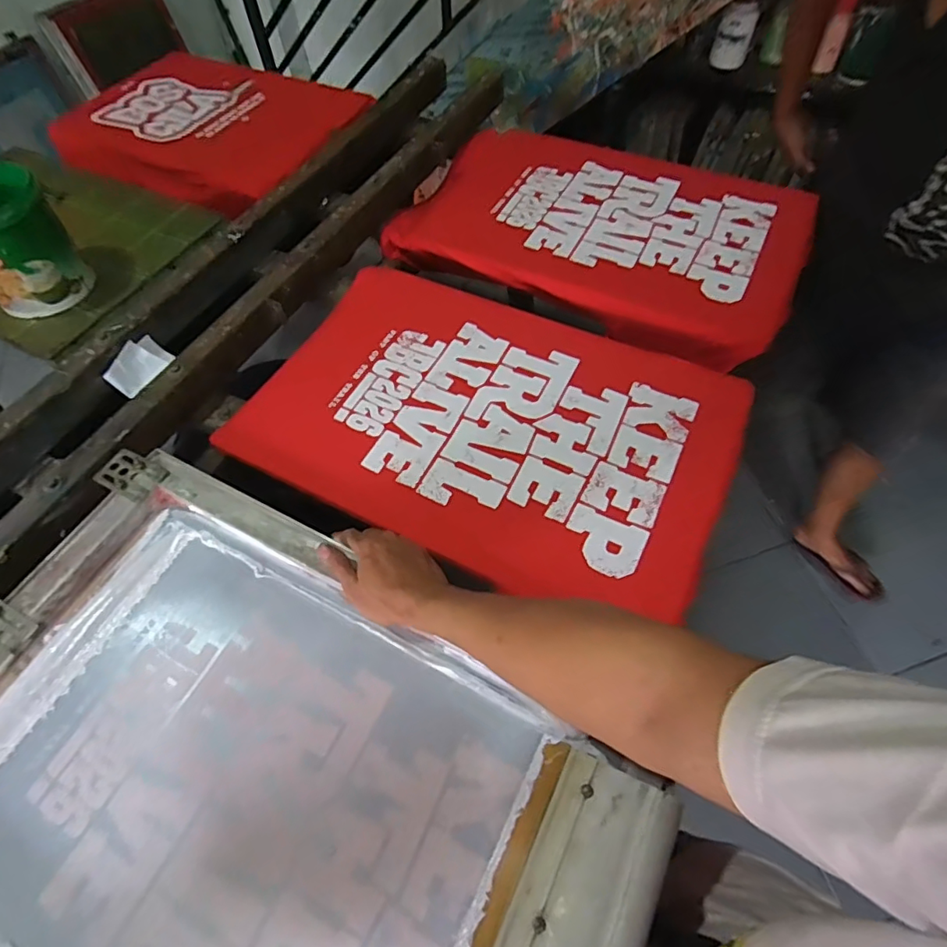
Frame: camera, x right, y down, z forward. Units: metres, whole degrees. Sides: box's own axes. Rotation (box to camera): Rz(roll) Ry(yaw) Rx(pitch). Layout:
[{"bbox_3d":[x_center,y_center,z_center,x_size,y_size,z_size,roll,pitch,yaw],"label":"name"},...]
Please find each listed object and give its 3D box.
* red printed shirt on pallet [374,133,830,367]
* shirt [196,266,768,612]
[{"bbox_3d":[0.217,-0.445,0.941,0.681,0.057,0.440,28,62,17],"label":"red printed shirt on pallet"},{"bbox_3d":[0.013,-0.081,0.704,0.617,0.024,0.395,20,61,14],"label":"shirt"}]

